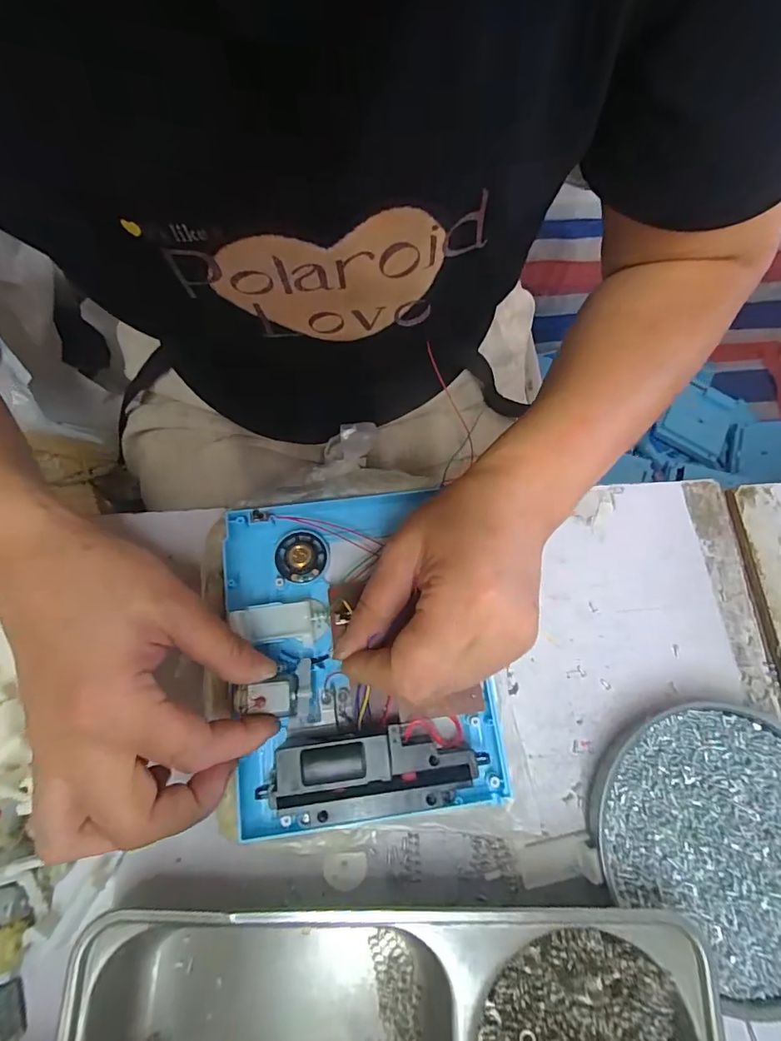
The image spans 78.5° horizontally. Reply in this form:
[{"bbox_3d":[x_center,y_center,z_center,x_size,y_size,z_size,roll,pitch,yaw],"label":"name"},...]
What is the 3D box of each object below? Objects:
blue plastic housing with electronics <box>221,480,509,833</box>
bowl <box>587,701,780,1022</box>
[{"bbox_3d":[-0.018,0.062,0.244,0.126,0.039,0.162,-7,73,-4],"label":"blue plastic housing with electronics"},{"bbox_3d":[0.181,0.169,0.257,0.131,0.022,0.125,1,73,-2],"label":"bowl"}]

